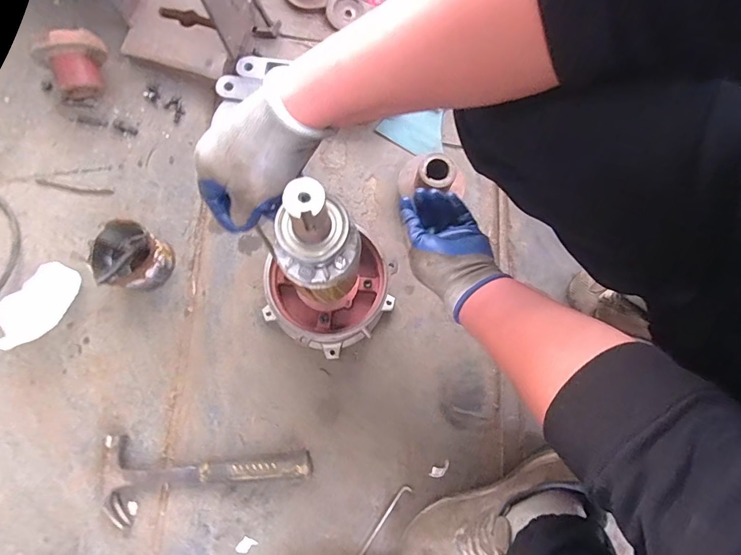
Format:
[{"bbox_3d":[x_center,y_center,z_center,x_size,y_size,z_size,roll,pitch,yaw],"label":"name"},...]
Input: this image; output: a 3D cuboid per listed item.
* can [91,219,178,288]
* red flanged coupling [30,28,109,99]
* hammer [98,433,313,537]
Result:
[{"bbox_3d":[-0.391,-0.033,0.662,0.100,0.088,0.096,0,80,1],"label":"can"},{"bbox_3d":[-0.521,-0.376,0.721,0.114,0.108,0.075,-26,80,-3],"label":"red flanged coupling"},{"bbox_3d":[-0.251,0.322,0.619,0.312,0.033,0.125,3,80,2],"label":"hammer"}]

